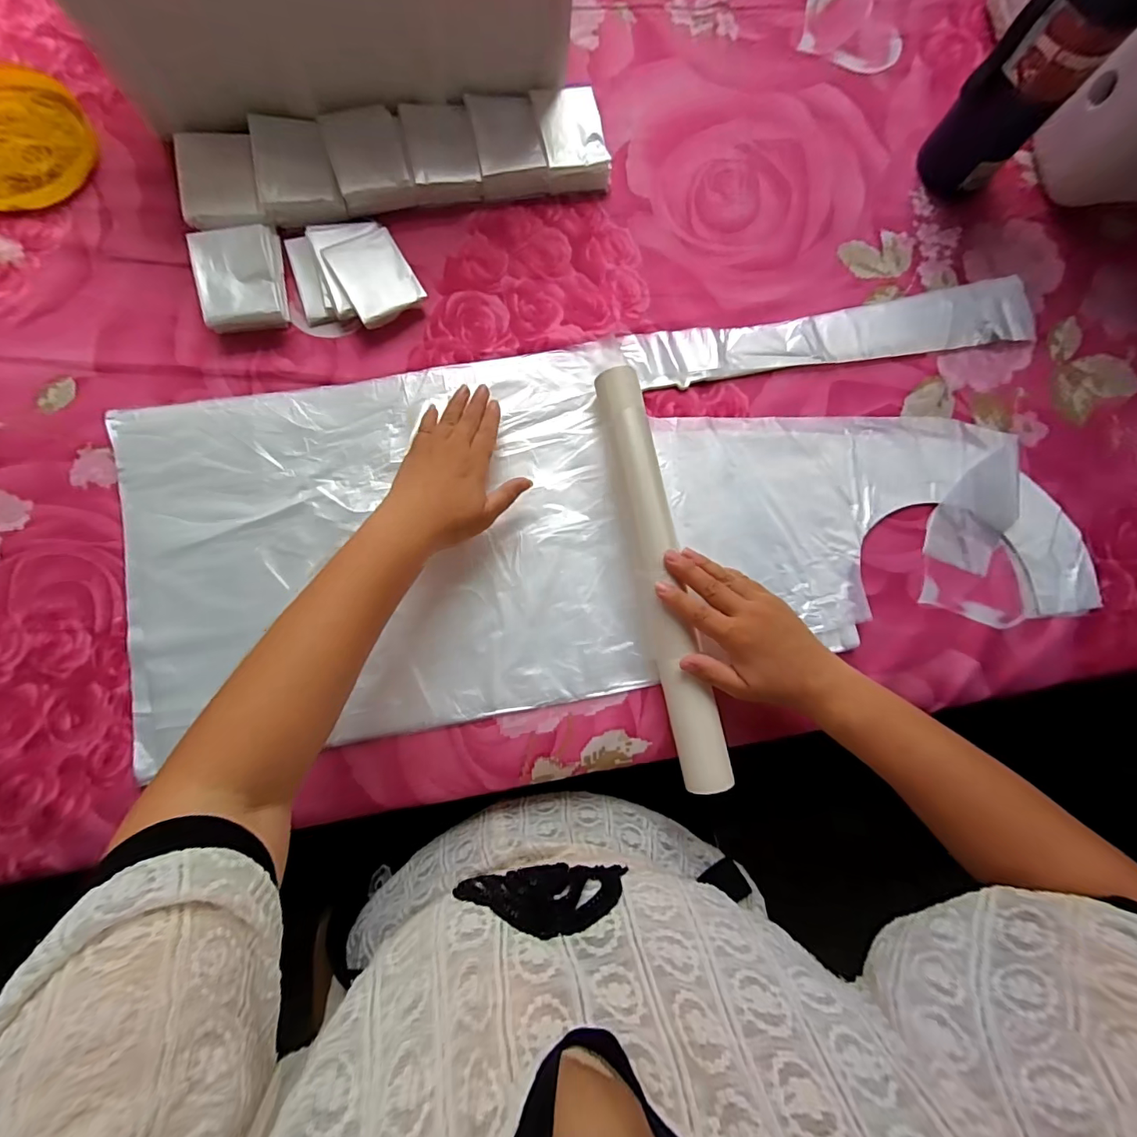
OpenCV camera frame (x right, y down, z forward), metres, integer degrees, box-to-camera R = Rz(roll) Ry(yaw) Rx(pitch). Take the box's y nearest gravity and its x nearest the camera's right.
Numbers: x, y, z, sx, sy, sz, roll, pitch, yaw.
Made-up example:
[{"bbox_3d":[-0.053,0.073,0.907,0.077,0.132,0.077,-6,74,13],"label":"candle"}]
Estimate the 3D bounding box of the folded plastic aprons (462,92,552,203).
[{"bbox_3d":[-0.060,-0.417,0.479,0.065,0.024,0.093,-12,82,-6],"label":"folded plastic aprons"}]

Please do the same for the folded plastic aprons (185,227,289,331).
[{"bbox_3d":[-0.298,-0.266,0.438,0.066,0.034,0.091,-8,82,-6],"label":"folded plastic aprons"}]

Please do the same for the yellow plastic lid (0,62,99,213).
[{"bbox_3d":[-0.493,-0.386,0.430,0.126,0.019,0.134,1,81,-5],"label":"yellow plastic lid"}]

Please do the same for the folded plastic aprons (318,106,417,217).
[{"bbox_3d":[-0.189,-0.389,0.459,0.068,0.020,0.090,-17,83,-7],"label":"folded plastic aprons"}]

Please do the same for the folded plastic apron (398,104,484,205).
[{"bbox_3d":[-0.123,-0.404,0.470,0.064,0.023,0.090,-11,82,-6],"label":"folded plastic apron"}]

